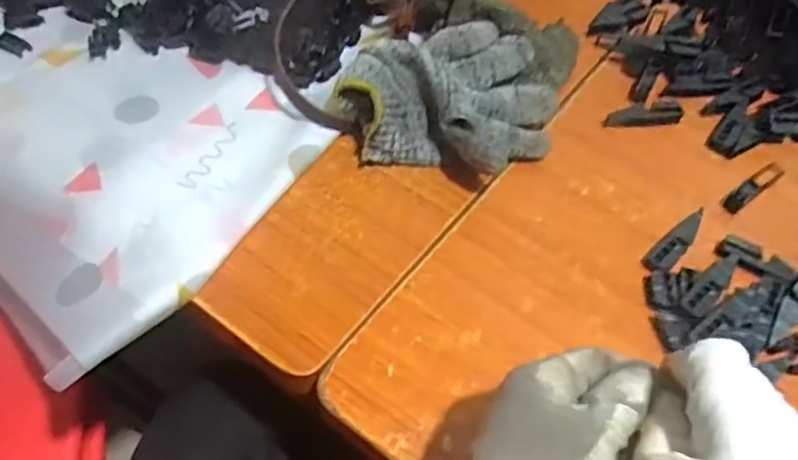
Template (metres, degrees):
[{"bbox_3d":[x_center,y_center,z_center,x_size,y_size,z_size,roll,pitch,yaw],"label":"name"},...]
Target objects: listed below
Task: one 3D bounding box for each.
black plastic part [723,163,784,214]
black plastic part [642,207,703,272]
[{"bbox_3d":[0.267,-0.034,0.506,0.069,0.006,0.014,-31,64,-23],"label":"black plastic part"},{"bbox_3d":[0.193,0.008,0.473,0.018,0.010,0.063,41,62,21],"label":"black plastic part"}]

